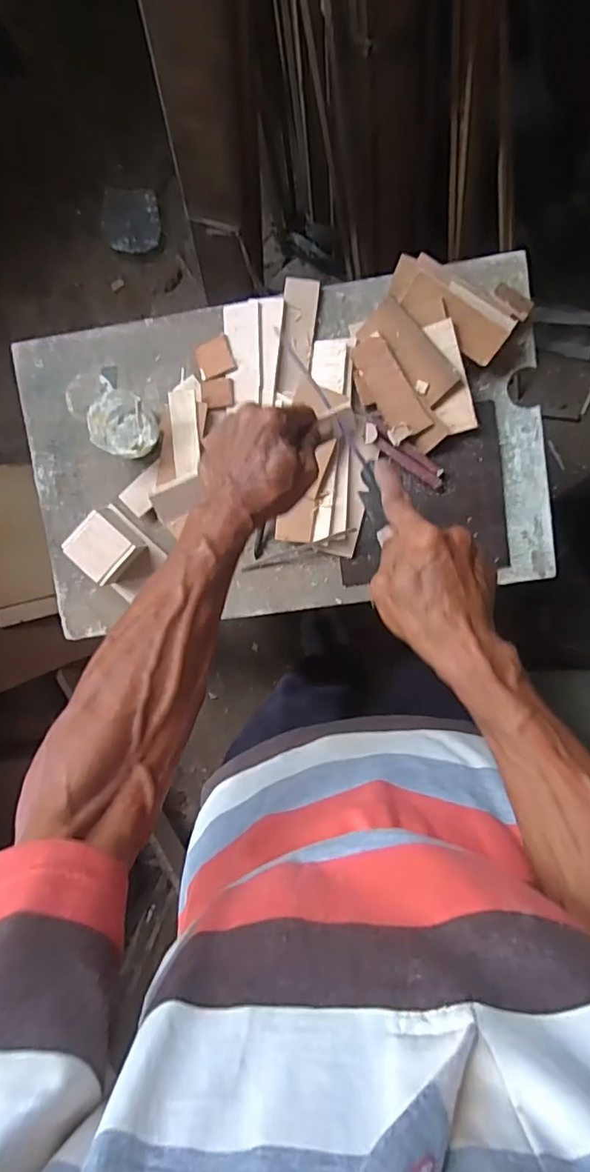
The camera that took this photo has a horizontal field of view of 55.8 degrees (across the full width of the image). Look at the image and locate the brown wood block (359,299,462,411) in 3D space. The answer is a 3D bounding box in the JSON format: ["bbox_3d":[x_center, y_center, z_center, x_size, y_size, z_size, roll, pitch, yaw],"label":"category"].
[{"bbox_3d":[0.118,-0.240,0.577,0.110,0.009,0.048,46,111,-4],"label":"brown wood block"}]

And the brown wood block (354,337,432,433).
[{"bbox_3d":[0.100,-0.210,0.593,0.041,0.006,0.111,-29,93,34],"label":"brown wood block"}]

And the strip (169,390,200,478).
[{"bbox_3d":[-0.121,-0.169,0.615,0.029,0.007,0.090,-5,97,4],"label":"strip"}]

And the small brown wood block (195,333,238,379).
[{"bbox_3d":[-0.088,-0.253,0.618,0.039,0.013,0.042,-19,95,6],"label":"small brown wood block"}]

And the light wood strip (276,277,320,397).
[{"bbox_3d":[0.003,-0.272,0.611,0.037,0.012,0.122,5,97,3],"label":"light wood strip"}]

